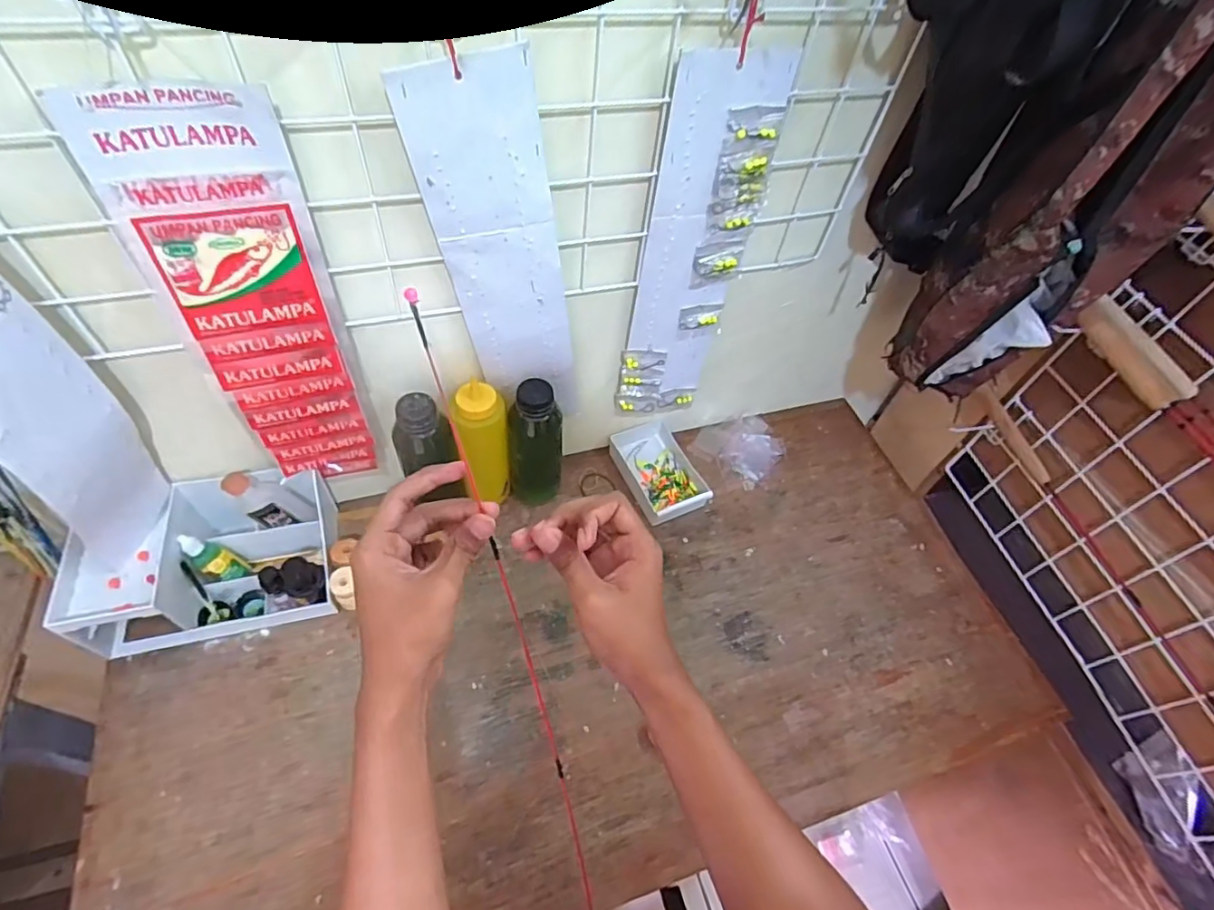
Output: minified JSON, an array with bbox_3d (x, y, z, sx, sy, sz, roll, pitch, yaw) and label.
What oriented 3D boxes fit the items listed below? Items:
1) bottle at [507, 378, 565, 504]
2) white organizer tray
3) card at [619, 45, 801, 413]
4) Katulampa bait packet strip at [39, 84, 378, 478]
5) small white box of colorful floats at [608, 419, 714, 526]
[{"bbox_3d":[-0.085,-0.011,0.713,0.060,0.186,0.053,-4,55,-8],"label":"bottle"},{"bbox_3d":[-0.425,0.107,0.643,0.221,0.115,0.171,-4,55,-9],"label":"white organizer tray"},{"bbox_3d":[0.086,-0.186,0.598,0.104,0.389,0.030,-16,57,-16],"label":"card"},{"bbox_3d":[-0.283,-0.101,0.508,0.114,0.389,0.026,-12,56,-14],"label":"Katulampa bait packet strip"},{"bbox_3d":[0.068,0.019,0.807,0.092,0.028,0.147,-20,59,-19],"label":"small white box of colorful floats"}]

